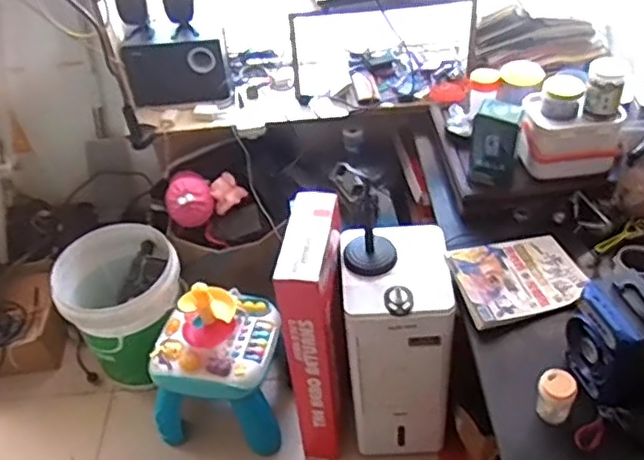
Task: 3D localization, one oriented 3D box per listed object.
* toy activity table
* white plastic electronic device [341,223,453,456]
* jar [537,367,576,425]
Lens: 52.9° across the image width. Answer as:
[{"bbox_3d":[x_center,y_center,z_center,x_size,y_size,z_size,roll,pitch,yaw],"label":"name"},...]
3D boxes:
[{"bbox_3d":[-0.256,0.323,1.619,0.310,0.412,0.282,4,44,9],"label":"toy activity table"},{"bbox_3d":[0.170,0.275,1.507,0.223,0.543,0.258,-5,43,0],"label":"white plastic electronic device"},{"bbox_3d":[0.393,0.282,1.094,0.061,0.087,0.057,-3,43,2],"label":"jar"}]

